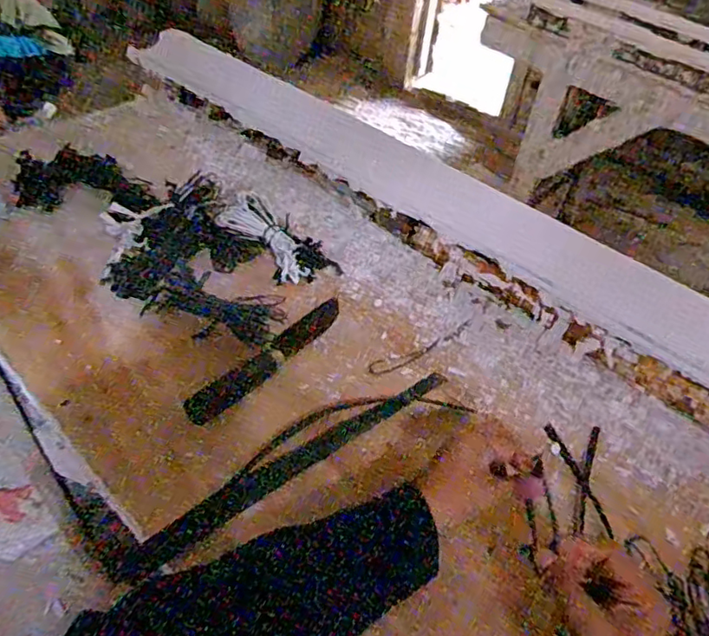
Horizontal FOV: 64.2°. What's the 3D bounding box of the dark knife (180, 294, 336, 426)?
[{"bbox_3d":[-0.083,0.038,0.575,0.030,0.006,0.207,33,50,23],"label":"dark knife"}]

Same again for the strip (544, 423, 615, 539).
[{"bbox_3d":[0.207,0.146,0.521,0.012,0.005,0.115,-7,47,-14],"label":"strip"}]

